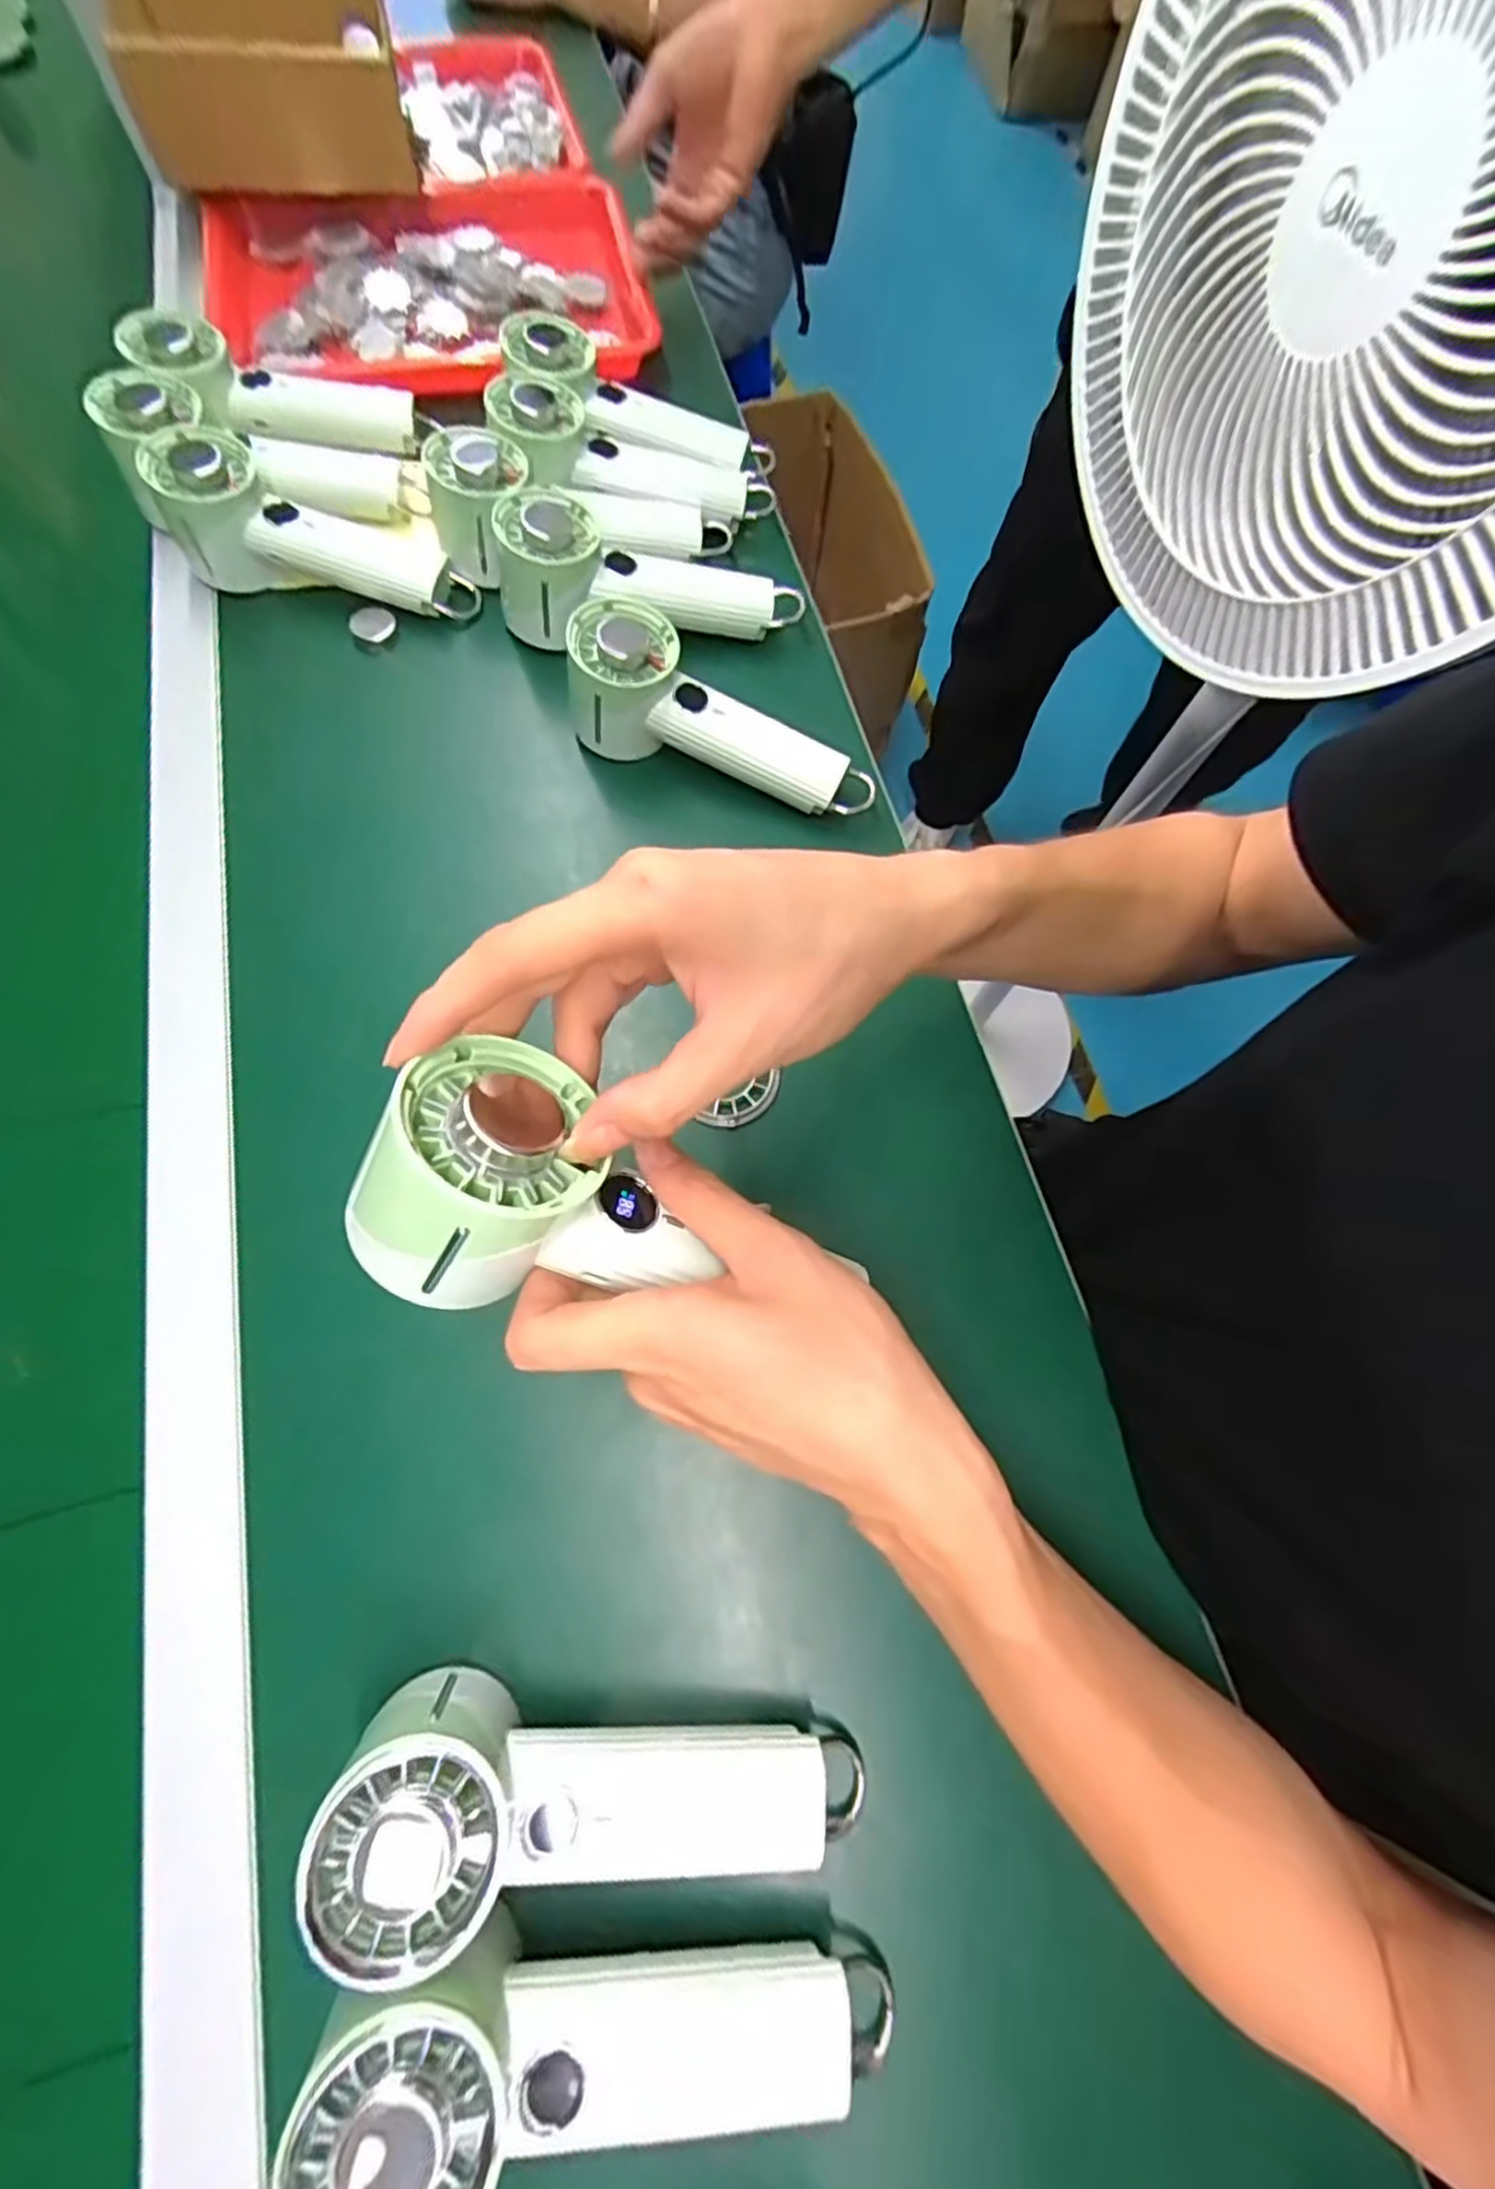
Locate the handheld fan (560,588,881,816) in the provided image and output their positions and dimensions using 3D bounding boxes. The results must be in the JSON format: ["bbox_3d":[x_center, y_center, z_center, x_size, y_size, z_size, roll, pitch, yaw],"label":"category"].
[{"bbox_3d":[-0.013,-0.222,0.436,0.186,0.069,0.065,16,71,3],"label":"handheld fan"}]

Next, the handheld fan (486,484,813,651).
[{"bbox_3d":[-0.063,-0.337,0.474,0.193,0.071,0.069,-9,72,-5],"label":"handheld fan"}]

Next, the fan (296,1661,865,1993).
[{"bbox_3d":[-0.053,0.266,0.278,0.195,0.062,0.066,12,70,-13],"label":"fan"}]

